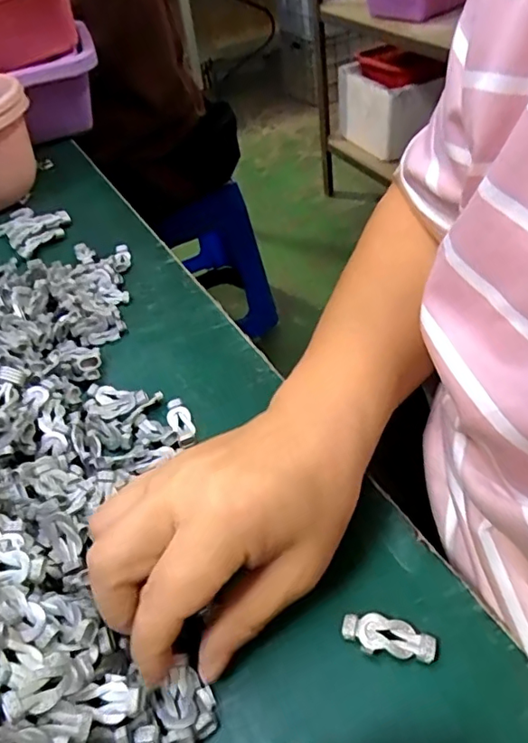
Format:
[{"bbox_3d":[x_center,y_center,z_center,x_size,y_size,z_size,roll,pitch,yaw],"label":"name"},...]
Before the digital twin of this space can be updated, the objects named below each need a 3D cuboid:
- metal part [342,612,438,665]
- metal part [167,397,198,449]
[{"bbox_3d":[0.051,0.110,0.224,0.037,0.007,0.015,2,46,13],"label":"metal part"},{"bbox_3d":[-0.049,0.030,0.323,0.014,0.008,0.032,-24,46,-13],"label":"metal part"}]

